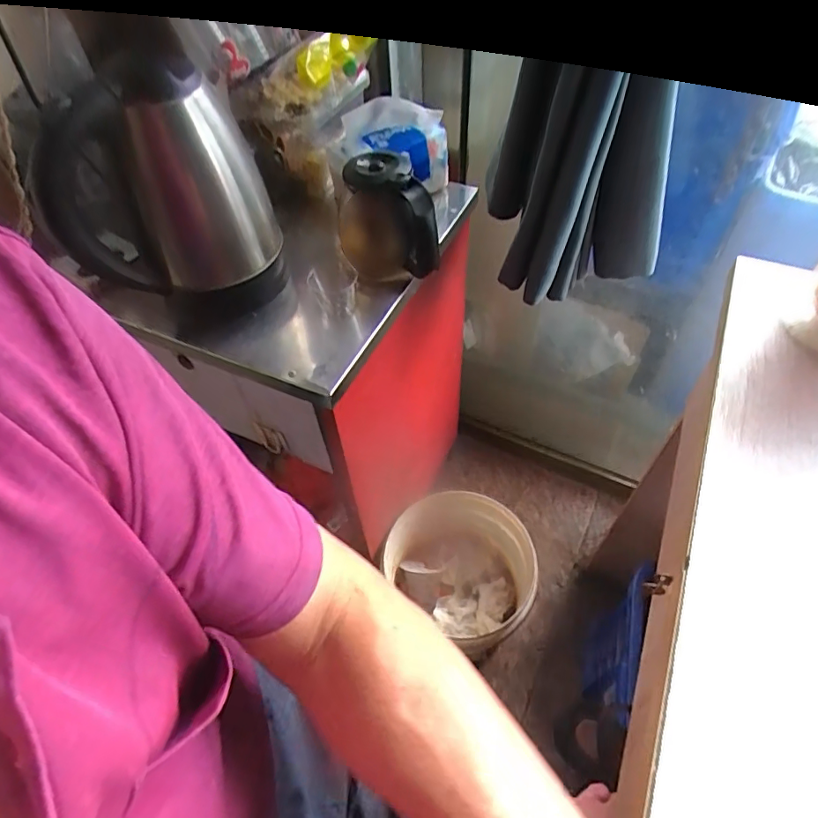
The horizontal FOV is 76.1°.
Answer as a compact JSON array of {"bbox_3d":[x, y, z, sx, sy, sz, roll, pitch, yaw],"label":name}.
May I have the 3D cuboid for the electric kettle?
[{"bbox_3d":[-0.245,-0.190,0.544,0.198,0.248,0.139,-11,53,-5],"label":"electric kettle"}]

